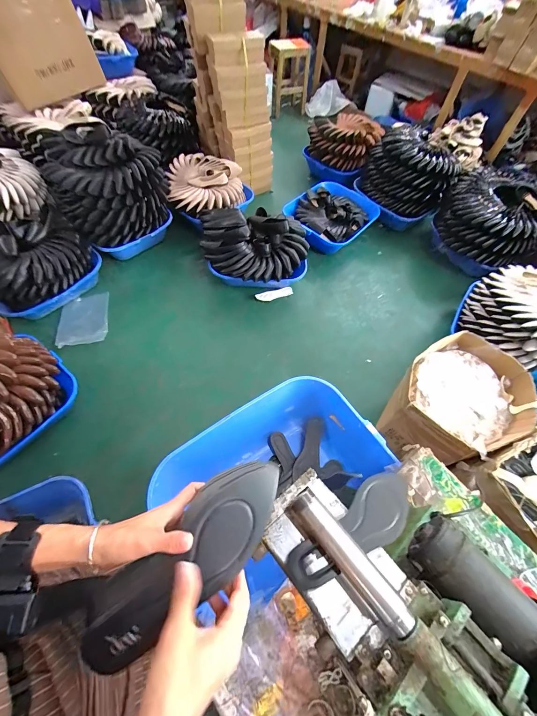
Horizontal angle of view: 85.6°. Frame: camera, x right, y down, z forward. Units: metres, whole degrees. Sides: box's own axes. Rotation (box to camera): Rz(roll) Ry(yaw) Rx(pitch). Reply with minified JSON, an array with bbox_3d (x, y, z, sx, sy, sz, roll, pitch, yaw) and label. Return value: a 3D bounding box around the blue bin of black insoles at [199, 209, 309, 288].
[{"bbox_3d":[-0.064,-0.632,1.706,0.604,0.280,0.445,-10,62,-8],"label":"blue bin of black insoles"}]

